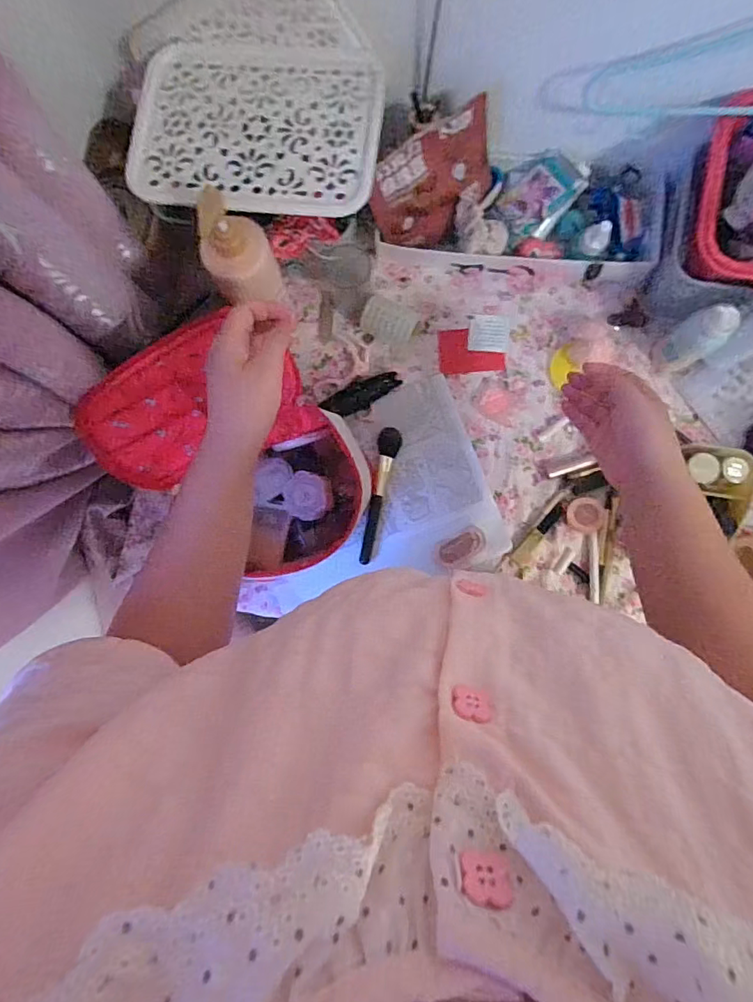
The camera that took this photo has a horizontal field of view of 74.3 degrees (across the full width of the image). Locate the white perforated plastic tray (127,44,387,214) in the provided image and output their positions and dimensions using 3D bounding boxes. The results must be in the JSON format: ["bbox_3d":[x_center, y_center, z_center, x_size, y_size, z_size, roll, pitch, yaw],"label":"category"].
[{"bbox_3d":[-0.117,-0.361,0.482,0.240,0.014,0.165,7,87,3],"label":"white perforated plastic tray"}]

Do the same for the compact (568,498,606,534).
[{"bbox_3d":[0.255,0.017,0.603,0.041,0.010,0.042,0,87,2],"label":"compact"}]

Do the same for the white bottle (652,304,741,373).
[{"bbox_3d":[0.353,-0.181,0.558,0.034,0.110,0.042,-38,86,0],"label":"white bottle"}]

